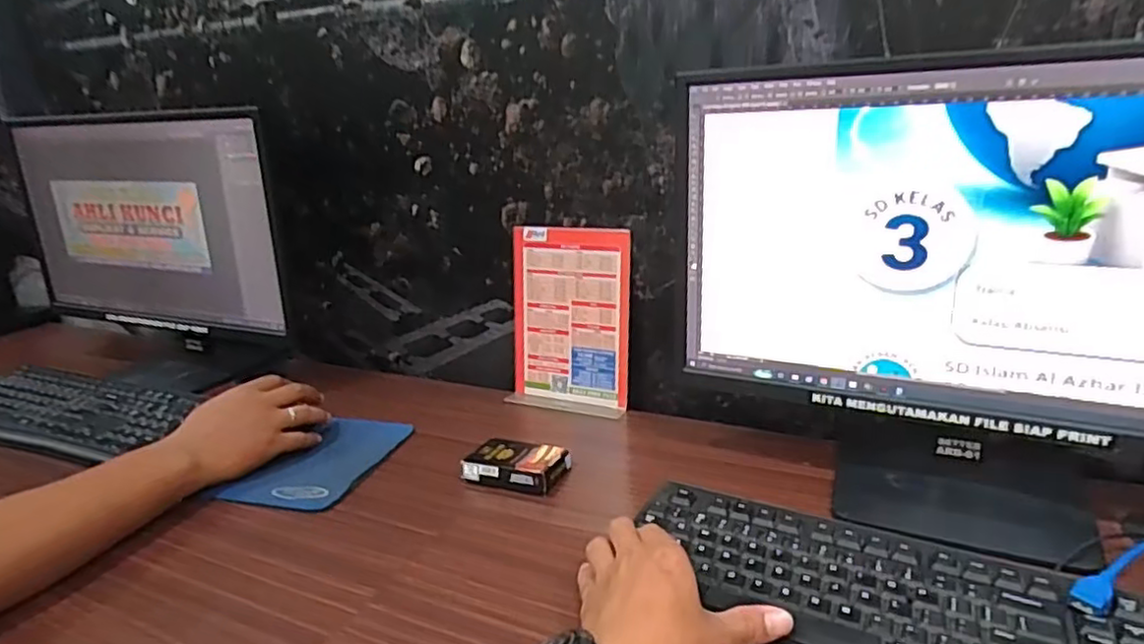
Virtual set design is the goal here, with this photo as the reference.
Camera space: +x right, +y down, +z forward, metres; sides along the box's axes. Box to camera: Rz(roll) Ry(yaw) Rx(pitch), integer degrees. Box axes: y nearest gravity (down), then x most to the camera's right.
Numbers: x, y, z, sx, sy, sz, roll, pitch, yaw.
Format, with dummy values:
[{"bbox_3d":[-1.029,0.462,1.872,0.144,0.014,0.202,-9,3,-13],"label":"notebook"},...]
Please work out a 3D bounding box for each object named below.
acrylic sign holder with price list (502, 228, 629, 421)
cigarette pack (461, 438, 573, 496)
[{"bbox_3d":[-0.005,0.004,0.793,0.150,0.214,0.051,6,21,25],"label":"acrylic sign holder with price list"},{"bbox_3d":[-0.052,0.136,0.648,0.091,0.023,0.065,3,20,19],"label":"cigarette pack"}]

